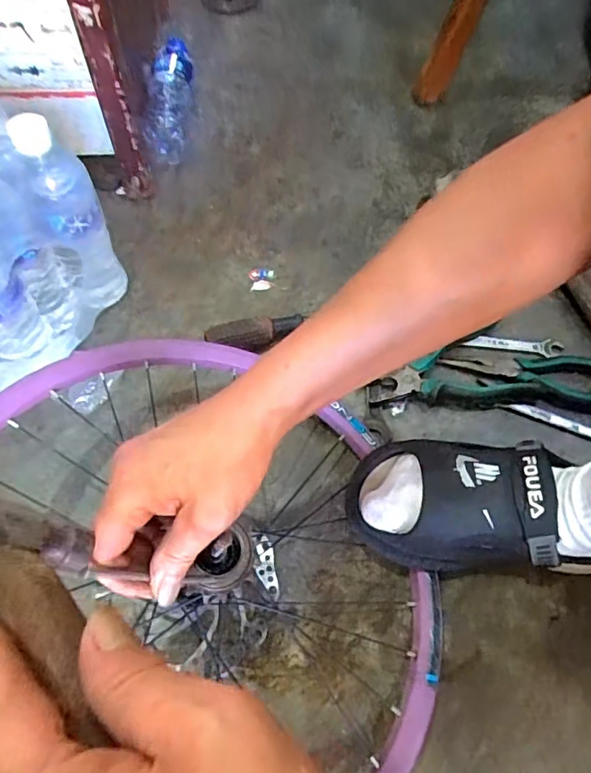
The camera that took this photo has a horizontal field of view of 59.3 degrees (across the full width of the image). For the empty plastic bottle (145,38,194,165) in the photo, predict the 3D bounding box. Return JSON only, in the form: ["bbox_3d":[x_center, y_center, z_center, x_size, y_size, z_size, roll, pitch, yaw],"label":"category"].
[{"bbox_3d":[-0.175,-0.407,0.731,0.057,0.050,0.215,-2,63,-4],"label":"empty plastic bottle"}]

